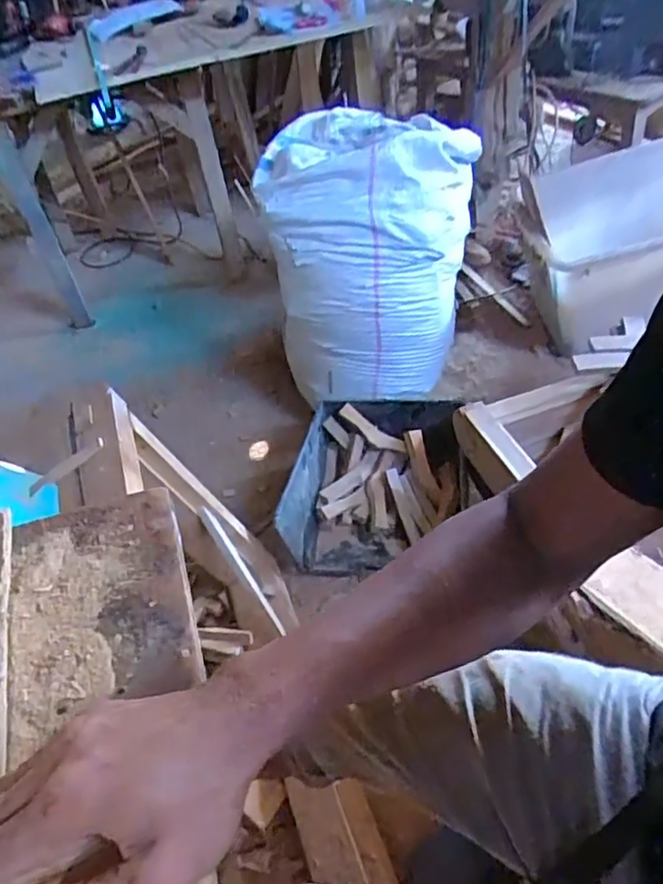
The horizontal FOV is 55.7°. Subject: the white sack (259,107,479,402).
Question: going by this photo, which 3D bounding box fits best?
[{"bbox_3d":[0.098,-0.442,1.526,0.452,0.586,0.372,-2,44,6],"label":"white sack"}]

